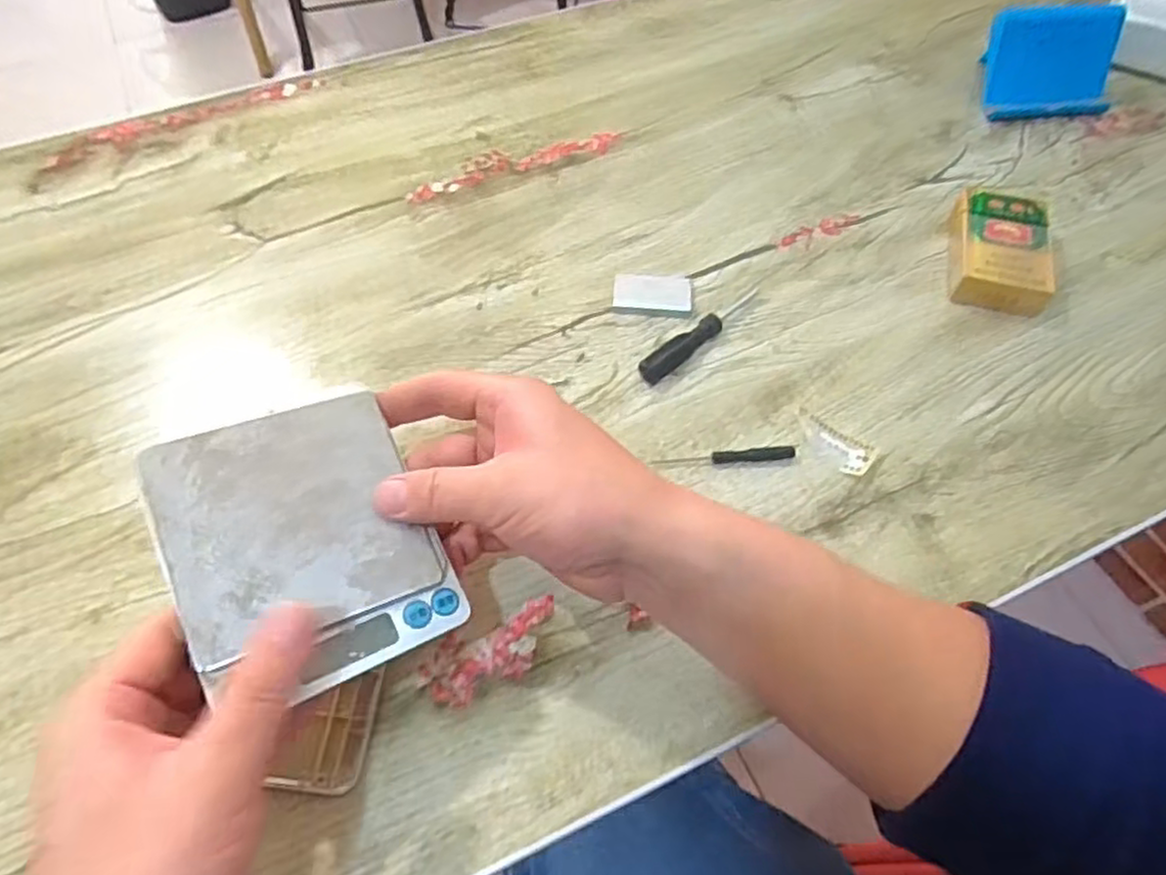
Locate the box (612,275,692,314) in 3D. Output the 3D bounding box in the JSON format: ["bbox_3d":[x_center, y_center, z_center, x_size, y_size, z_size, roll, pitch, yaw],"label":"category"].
[{"bbox_3d":[0.046,-0.095,0.476,0.051,0.005,0.031,1,60,2],"label":"box"}]

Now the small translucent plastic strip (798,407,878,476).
[{"bbox_3d":[0.143,0.003,0.417,0.049,0.004,0.023,34,66,20],"label":"small translucent plastic strip"}]

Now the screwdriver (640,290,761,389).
[{"bbox_3d":[0.075,-0.067,0.452,0.100,0.012,0.013,-37,65,-19],"label":"screwdriver"}]

